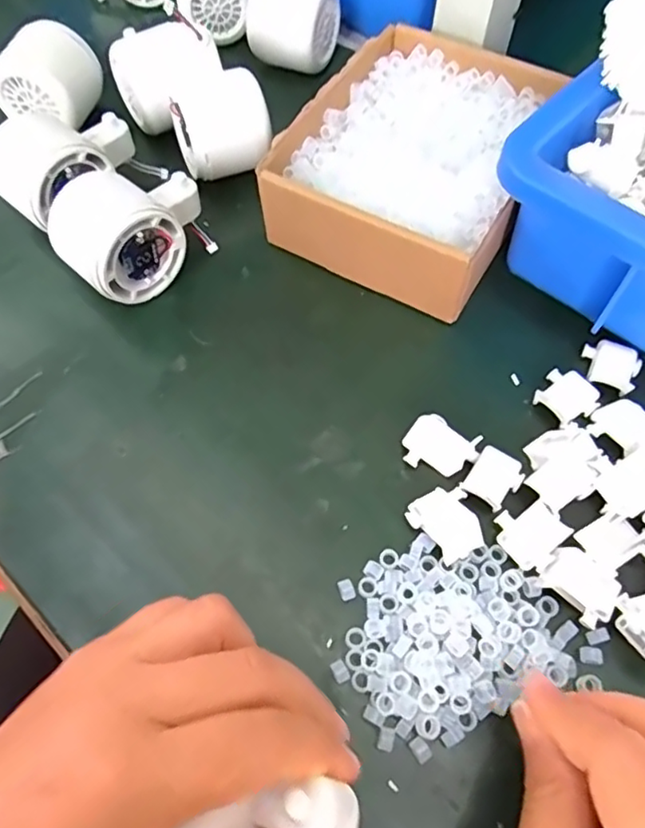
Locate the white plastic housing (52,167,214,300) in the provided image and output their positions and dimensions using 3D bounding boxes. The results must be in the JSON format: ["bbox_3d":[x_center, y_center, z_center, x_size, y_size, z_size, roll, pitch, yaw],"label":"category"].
[{"bbox_3d":[-0.106,-0.103,0.339,0.082,0.057,0.053,-32,66,-17],"label":"white plastic housing"}]

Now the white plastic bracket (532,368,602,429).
[{"bbox_3d":[0.128,-0.008,0.312,0.030,0.009,0.029,-36,67,-18],"label":"white plastic bracket"}]

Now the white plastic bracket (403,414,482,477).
[{"bbox_3d":[0.059,0.016,0.297,0.035,0.011,0.029,33,66,17],"label":"white plastic bracket"}]

